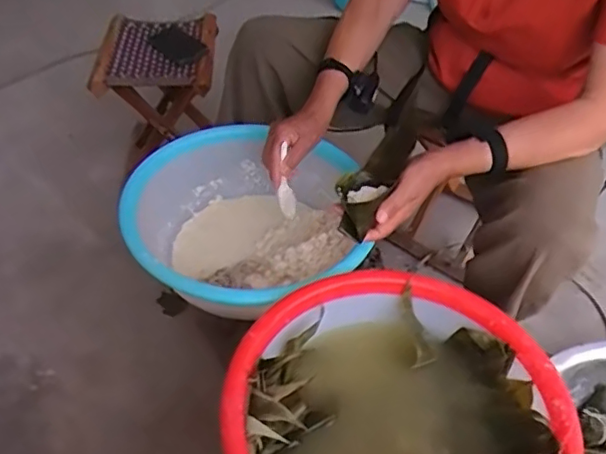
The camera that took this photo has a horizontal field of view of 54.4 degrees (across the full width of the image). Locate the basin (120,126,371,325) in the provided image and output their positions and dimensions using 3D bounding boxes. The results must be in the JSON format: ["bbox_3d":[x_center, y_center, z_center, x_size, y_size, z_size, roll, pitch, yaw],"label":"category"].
[{"bbox_3d":[-0.092,-0.010,0.906,0.330,0.145,0.346,1,44,-1],"label":"basin"}]

